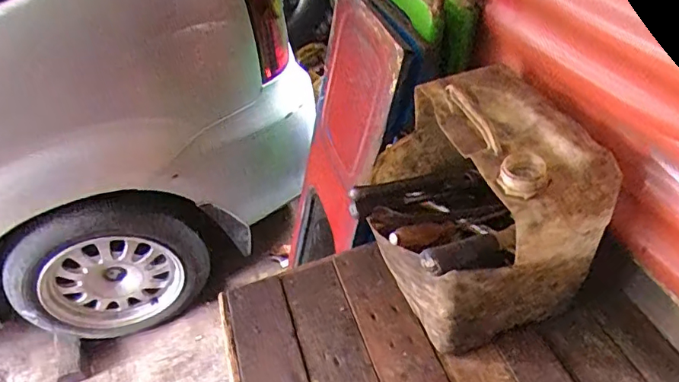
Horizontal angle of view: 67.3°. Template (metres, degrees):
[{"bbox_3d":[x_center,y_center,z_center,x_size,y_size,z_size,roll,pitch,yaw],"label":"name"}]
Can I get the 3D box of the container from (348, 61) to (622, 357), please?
[{"bbox_3d":[0.172,0.022,0.759,0.259,0.291,0.307,-18,45,-16],"label":"container"}]

